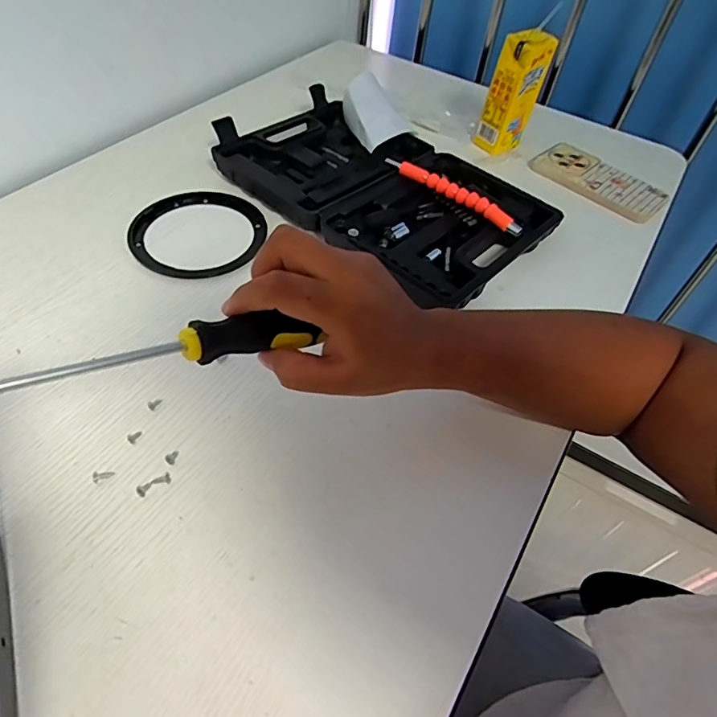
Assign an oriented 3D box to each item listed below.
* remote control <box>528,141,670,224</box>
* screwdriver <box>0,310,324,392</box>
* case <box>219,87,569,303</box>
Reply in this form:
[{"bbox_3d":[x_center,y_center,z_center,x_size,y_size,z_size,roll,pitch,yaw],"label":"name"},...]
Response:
[{"bbox_3d":[0.291,-0.218,0.613,0.066,0.019,0.150,-33,61,-30],"label":"remote control"},{"bbox_3d":[-0.105,-0.002,0.243,0.184,0.017,0.018,-13,53,-29],"label":"screwdriver"},{"bbox_3d":[0.020,-0.191,0.557,0.357,0.046,0.222,39,59,24],"label":"case"}]

